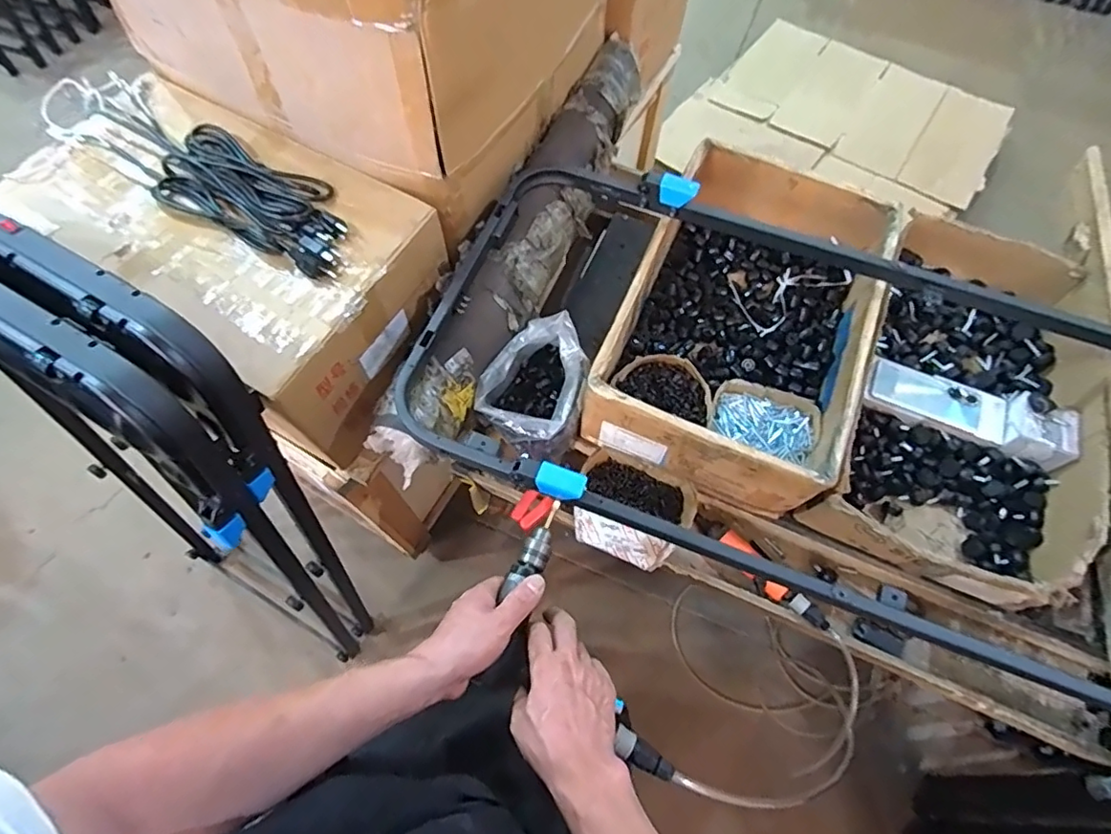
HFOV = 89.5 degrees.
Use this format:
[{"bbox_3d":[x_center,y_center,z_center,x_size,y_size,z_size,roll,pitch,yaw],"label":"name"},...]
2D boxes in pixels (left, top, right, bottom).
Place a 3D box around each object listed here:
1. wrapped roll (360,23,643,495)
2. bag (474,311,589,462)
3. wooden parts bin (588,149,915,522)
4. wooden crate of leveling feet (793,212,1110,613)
[{"bbox_3d":[-0.026,-0.313,0.885,0.130,0.094,0.859,21,67,9],"label":"wrapped roll"},{"bbox_3d":[-0.027,-0.048,0.858,0.147,0.135,0.176,15,67,6],"label":"bag"},{"bbox_3d":[0.303,-0.153,0.899,0.344,0.171,0.530,23,68,10],"label":"wooden parts bin"},{"bbox_3d":[0.641,-0.032,0.881,0.351,0.127,0.606,22,68,9],"label":"wooden crate of leveling feet"}]

